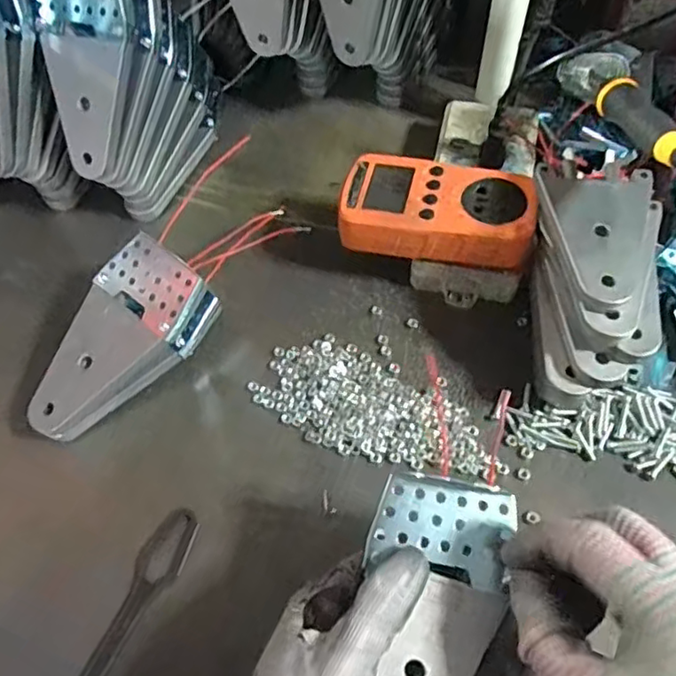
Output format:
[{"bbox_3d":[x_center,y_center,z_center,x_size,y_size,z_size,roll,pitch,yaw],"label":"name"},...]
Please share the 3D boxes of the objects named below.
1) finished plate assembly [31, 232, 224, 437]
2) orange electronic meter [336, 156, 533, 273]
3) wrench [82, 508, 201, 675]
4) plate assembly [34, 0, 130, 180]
[{"bbox_3d":[-0.140,0.007,0.397,0.062,0.062,0.126,29,64,20],"label":"finished plate assembly"},{"bbox_3d":[0.067,-0.087,0.417,0.122,0.028,0.066,10,59,10],"label":"orange electronic meter"},{"bbox_3d":[-0.120,0.161,0.342,0.026,0.009,0.142,20,62,16],"label":"wrench"},{"bbox_3d":[-0.169,-0.176,0.416,0.061,0.131,0.016,10,22,9],"label":"plate assembly"}]

